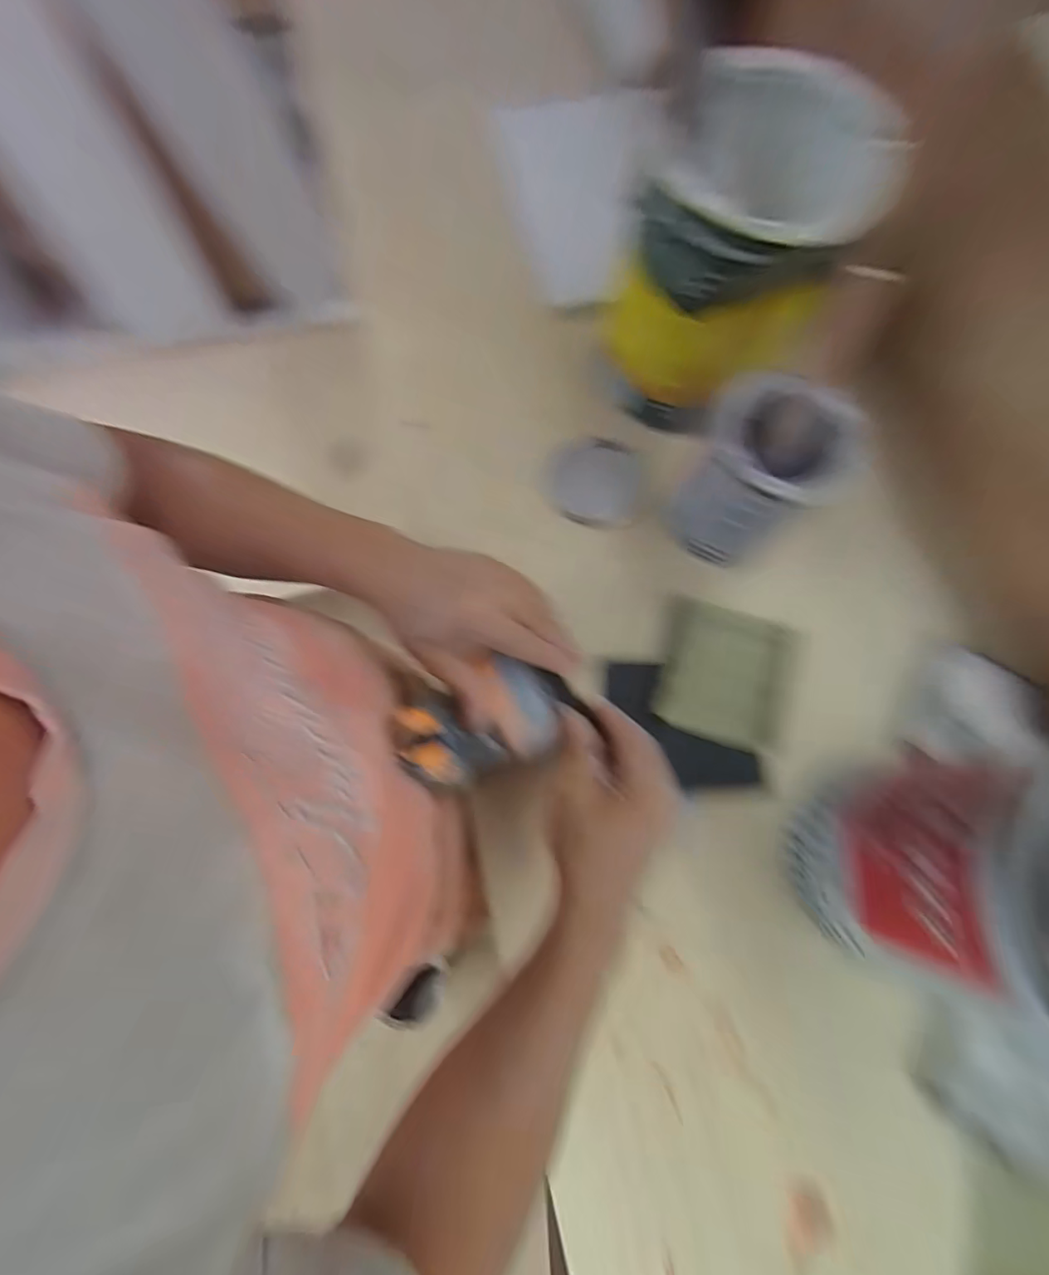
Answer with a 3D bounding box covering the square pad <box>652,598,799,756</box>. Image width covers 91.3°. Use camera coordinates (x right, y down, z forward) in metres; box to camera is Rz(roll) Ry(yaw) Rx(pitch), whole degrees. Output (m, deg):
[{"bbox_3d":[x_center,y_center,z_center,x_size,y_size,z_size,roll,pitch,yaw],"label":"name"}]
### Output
[{"bbox_3d":[0.177,0.033,0.447,0.116,0.014,0.115,19,78,-3],"label":"square pad"}]

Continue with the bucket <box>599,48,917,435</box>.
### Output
[{"bbox_3d":[0.167,-0.291,0.417,0.137,0.191,0.152,36,79,8],"label":"bucket"}]

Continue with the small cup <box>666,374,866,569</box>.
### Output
[{"bbox_3d":[0.189,-0.130,0.423,0.104,0.124,0.094,22,77,5],"label":"small cup"}]

